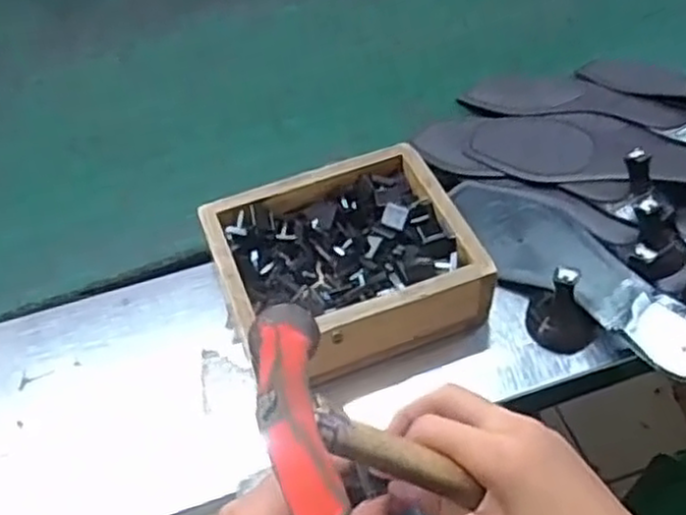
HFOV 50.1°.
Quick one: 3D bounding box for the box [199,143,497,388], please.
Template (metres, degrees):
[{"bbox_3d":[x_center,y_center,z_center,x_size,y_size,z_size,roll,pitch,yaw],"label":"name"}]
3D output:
[{"bbox_3d":[0.002,0.011,0.551,0.177,0.066,0.159,-19,51,-11],"label":"box"}]

